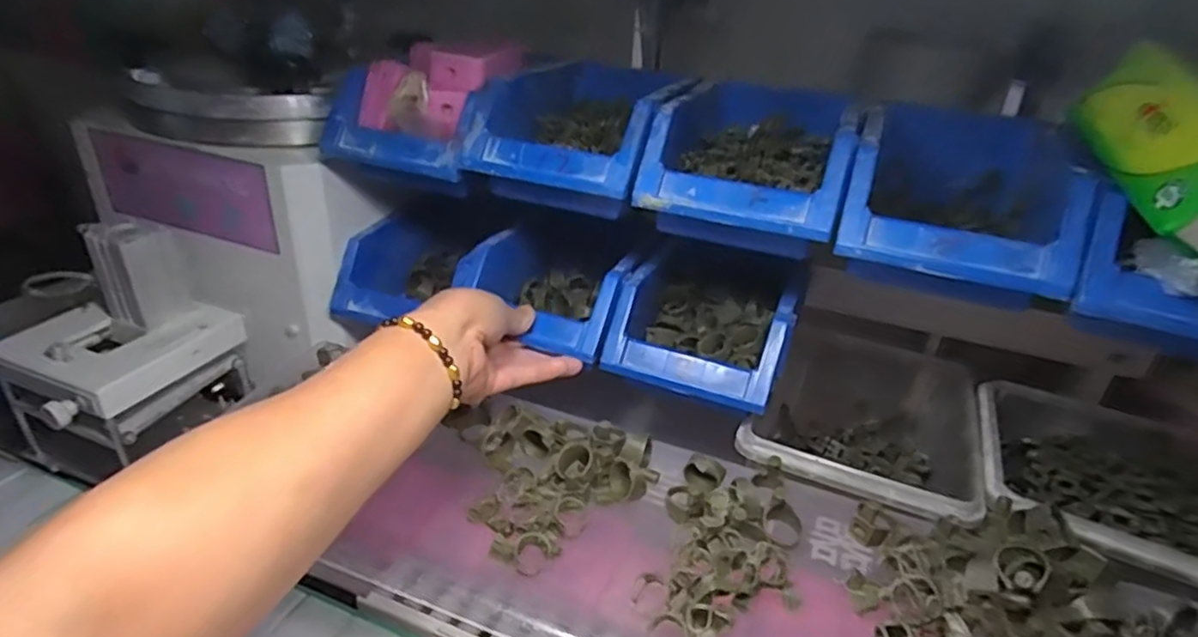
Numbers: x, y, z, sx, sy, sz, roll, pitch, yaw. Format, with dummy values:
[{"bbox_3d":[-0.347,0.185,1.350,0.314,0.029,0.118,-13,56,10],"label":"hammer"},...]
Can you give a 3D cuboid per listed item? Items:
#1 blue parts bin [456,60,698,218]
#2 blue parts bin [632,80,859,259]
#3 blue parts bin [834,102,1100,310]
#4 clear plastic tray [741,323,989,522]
[{"bbox_3d":[-0.007,-0.145,0.504,0.132,0.069,0.186,14,31,17],"label":"blue parts bin"},{"bbox_3d":[0.101,-0.099,0.449,0.122,0.082,0.153,13,31,15],"label":"blue parts bin"},{"bbox_3d":[0.229,-0.081,0.433,0.124,0.075,0.188,15,32,18],"label":"blue parts bin"},{"bbox_3d":[0.201,0.100,0.525,0.161,0.100,0.215,16,34,20],"label":"clear plastic tray"}]

